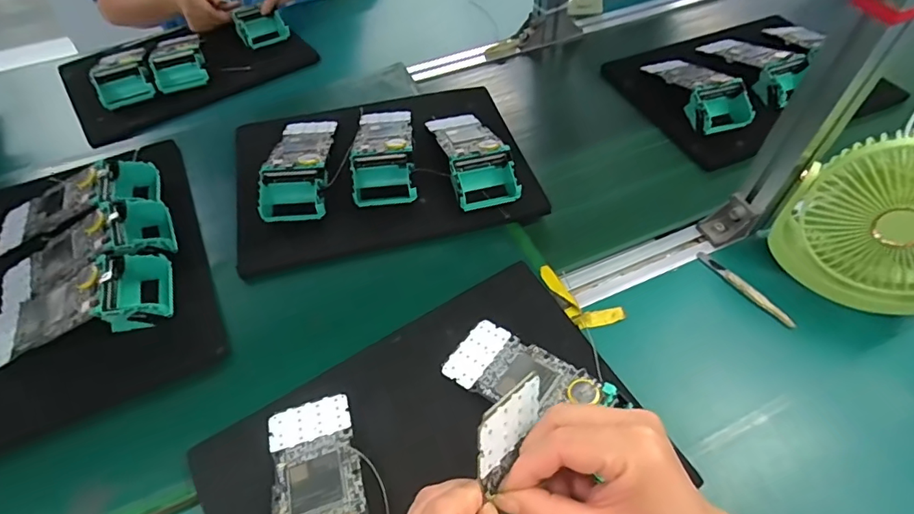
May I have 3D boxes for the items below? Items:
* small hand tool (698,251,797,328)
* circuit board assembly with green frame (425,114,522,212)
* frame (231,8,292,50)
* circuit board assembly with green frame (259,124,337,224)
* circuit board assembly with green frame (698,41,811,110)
[{"bbox_3d":[0.297,0.031,0.514,0.012,0.015,0.112,-29,58,-18],"label":"small hand tool"},{"bbox_3d":[0.015,-0.128,0.588,0.069,0.054,0.167,-14,54,-8],"label":"circuit board assembly with green frame"},{"bbox_3d":[-0.315,-0.374,0.803,0.079,0.044,0.044,-30,58,-19],"label":"frame"},{"bbox_3d":[-0.185,-0.119,0.588,0.074,0.043,0.177,-3,53,0],"label":"circuit board assembly with green frame"},{"bbox_3d":[0.420,-0.280,0.696,0.054,0.058,0.186,-13,54,-8],"label":"circuit board assembly with green frame"}]

